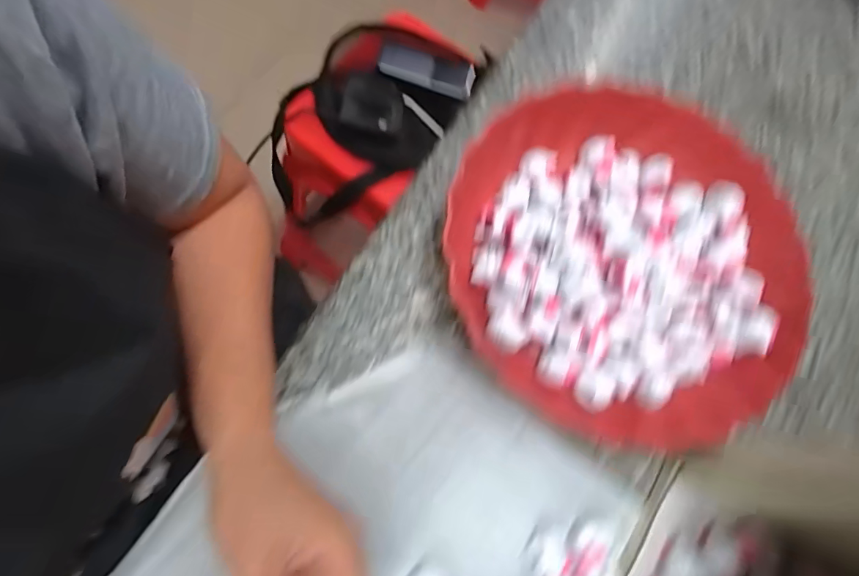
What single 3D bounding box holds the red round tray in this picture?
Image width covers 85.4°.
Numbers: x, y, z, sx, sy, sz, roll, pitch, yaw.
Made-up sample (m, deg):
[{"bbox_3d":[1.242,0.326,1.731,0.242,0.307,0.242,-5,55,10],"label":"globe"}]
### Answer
[{"bbox_3d":[0.137,-0.021,0.310,0.237,0.045,0.230,2,73,-7],"label":"red round tray"}]

